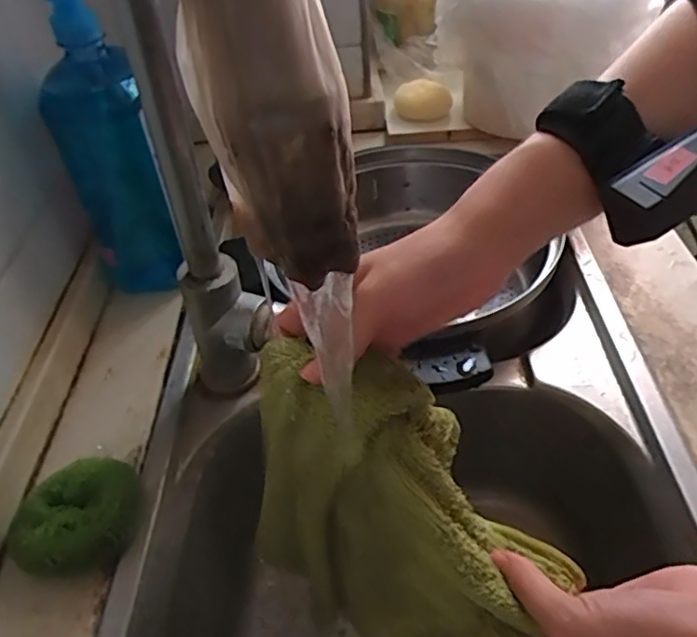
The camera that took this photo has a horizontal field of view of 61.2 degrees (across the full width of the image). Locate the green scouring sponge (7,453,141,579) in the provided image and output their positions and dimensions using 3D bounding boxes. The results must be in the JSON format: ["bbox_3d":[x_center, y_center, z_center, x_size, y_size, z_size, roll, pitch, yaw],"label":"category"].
[{"bbox_3d":[-0.184,0.137,0.404,0.072,0.034,0.081,18,49,22],"label":"green scouring sponge"}]

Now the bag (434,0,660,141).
[{"bbox_3d":[0.221,-0.337,0.704,0.190,0.187,0.204,-25,47,-20],"label":"bag"}]

